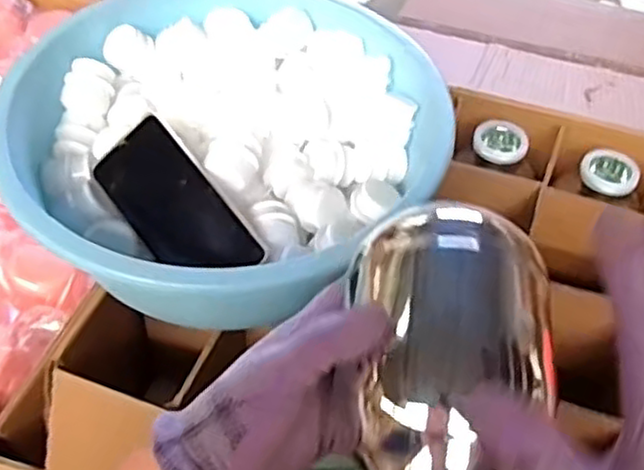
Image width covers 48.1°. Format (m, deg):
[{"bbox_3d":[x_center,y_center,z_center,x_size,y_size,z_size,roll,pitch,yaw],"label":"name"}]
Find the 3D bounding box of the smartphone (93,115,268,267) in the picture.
[{"bbox_3d":[-0.119,-0.022,0.586,0.073,0.013,0.155,-41,77,-1],"label":"smartphone"}]

